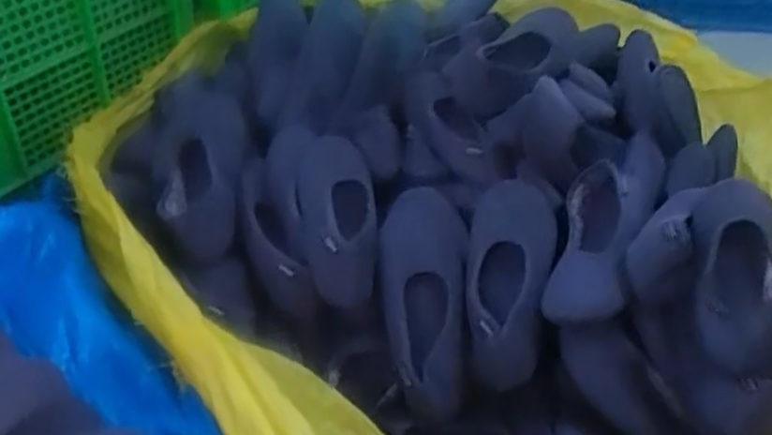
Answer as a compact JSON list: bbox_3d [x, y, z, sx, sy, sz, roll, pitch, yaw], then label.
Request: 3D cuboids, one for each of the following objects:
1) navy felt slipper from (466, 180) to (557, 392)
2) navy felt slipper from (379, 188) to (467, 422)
[{"bbox_3d":[0.147,0.071,0.887,0.101,0.055,0.257,7,71,4],"label":"navy felt slipper"},{"bbox_3d":[0.046,0.095,0.913,0.105,0.056,0.292,0,67,-4],"label":"navy felt slipper"}]

